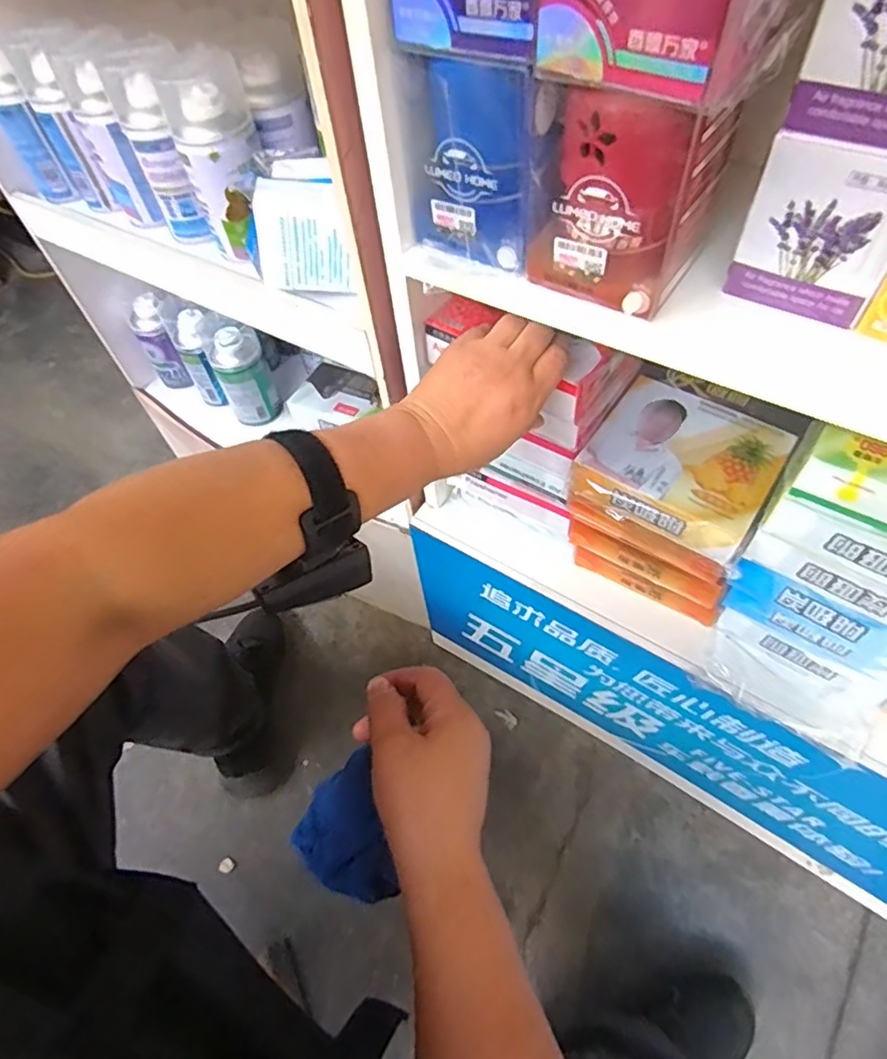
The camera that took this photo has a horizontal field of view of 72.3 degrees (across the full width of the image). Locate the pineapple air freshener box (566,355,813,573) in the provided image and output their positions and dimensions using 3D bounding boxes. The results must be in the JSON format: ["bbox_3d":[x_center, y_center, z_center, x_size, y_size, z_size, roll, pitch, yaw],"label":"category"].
[{"bbox_3d":[0.190,-0.057,0.474,0.132,0.032,0.143,28,64,21],"label":"pineapple air freshener box"}]

